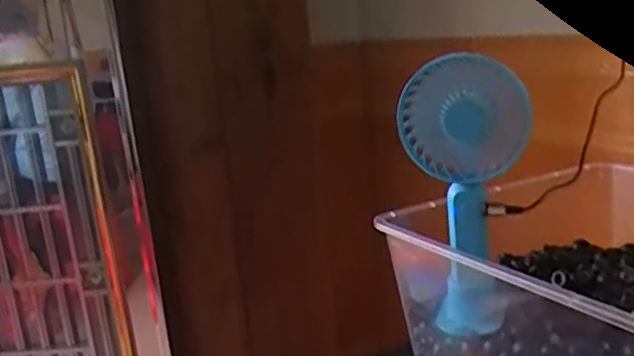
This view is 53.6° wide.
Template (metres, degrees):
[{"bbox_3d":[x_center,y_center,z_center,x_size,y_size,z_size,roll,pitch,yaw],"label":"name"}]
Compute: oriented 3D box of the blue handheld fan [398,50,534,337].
[{"bbox_3d":[0.124,0.011,0.522,0.096,0.221,0.055,0,14,19],"label":"blue handheld fan"}]

